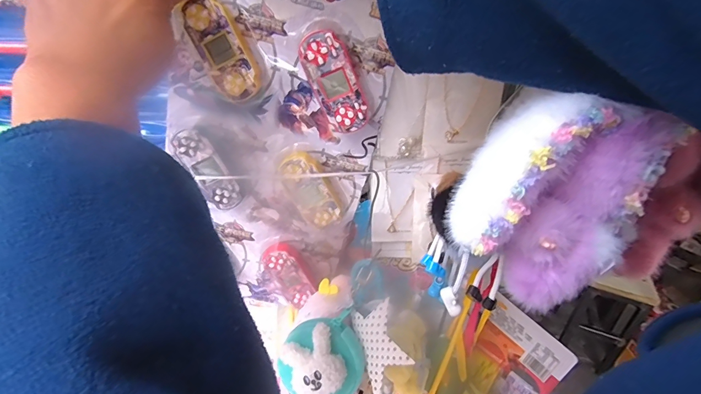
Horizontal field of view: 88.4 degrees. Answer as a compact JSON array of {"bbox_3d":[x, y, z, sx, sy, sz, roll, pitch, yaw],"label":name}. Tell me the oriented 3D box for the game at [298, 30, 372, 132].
[{"bbox_3d":[-0.013,-0.101,0.317,0.039,0.086,0.022,-21,26,13],"label":"game"}]

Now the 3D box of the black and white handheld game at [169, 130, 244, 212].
[{"bbox_3d":[-0.139,-0.026,0.354,0.032,0.085,0.013,-23,21,20],"label":"black and white handheld game"}]

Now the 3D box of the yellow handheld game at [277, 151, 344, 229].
[{"bbox_3d":[-0.039,-0.009,0.369,0.042,0.082,0.022,-24,25,14],"label":"yellow handheld game"}]

